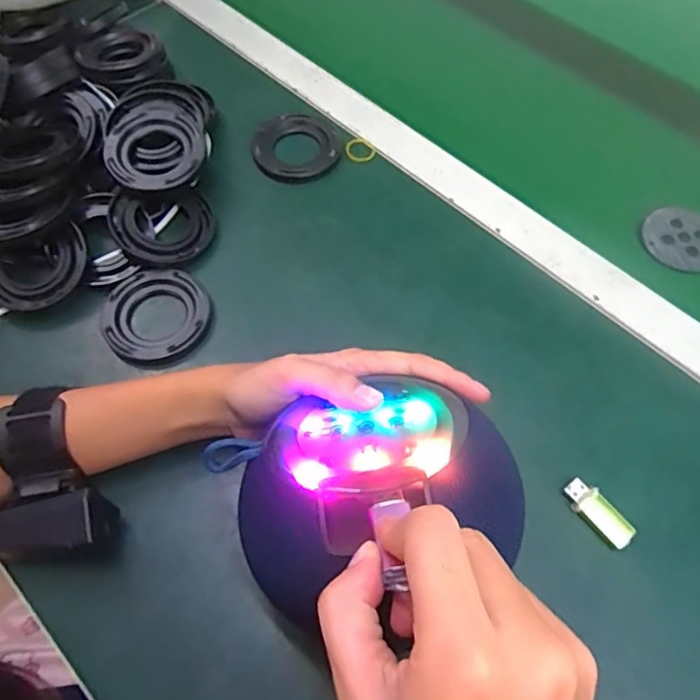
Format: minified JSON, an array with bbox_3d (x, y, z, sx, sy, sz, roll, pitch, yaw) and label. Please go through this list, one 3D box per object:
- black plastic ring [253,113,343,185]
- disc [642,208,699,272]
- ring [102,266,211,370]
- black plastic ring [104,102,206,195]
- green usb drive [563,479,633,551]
[{"bbox_3d":[-0.047,-0.173,0.487,0.071,0.012,0.073,0,62,0],"label":"black plastic ring"},{"bbox_3d":[0.265,-0.088,0.455,0.061,0.008,0.053,33,66,16],"label":"disc"},{"bbox_3d":[-0.136,-0.024,0.406,0.071,0.011,0.079,-27,65,-14],"label":"ring"},{"bbox_3d":[-0.149,-0.158,0.441,0.072,0.012,0.080,-12,71,-12],"label":"black plastic ring"},{"bbox_3d":[0.149,0.098,0.343,0.018,0.006,0.045,-34,67,-17],"label":"green usb drive"}]

